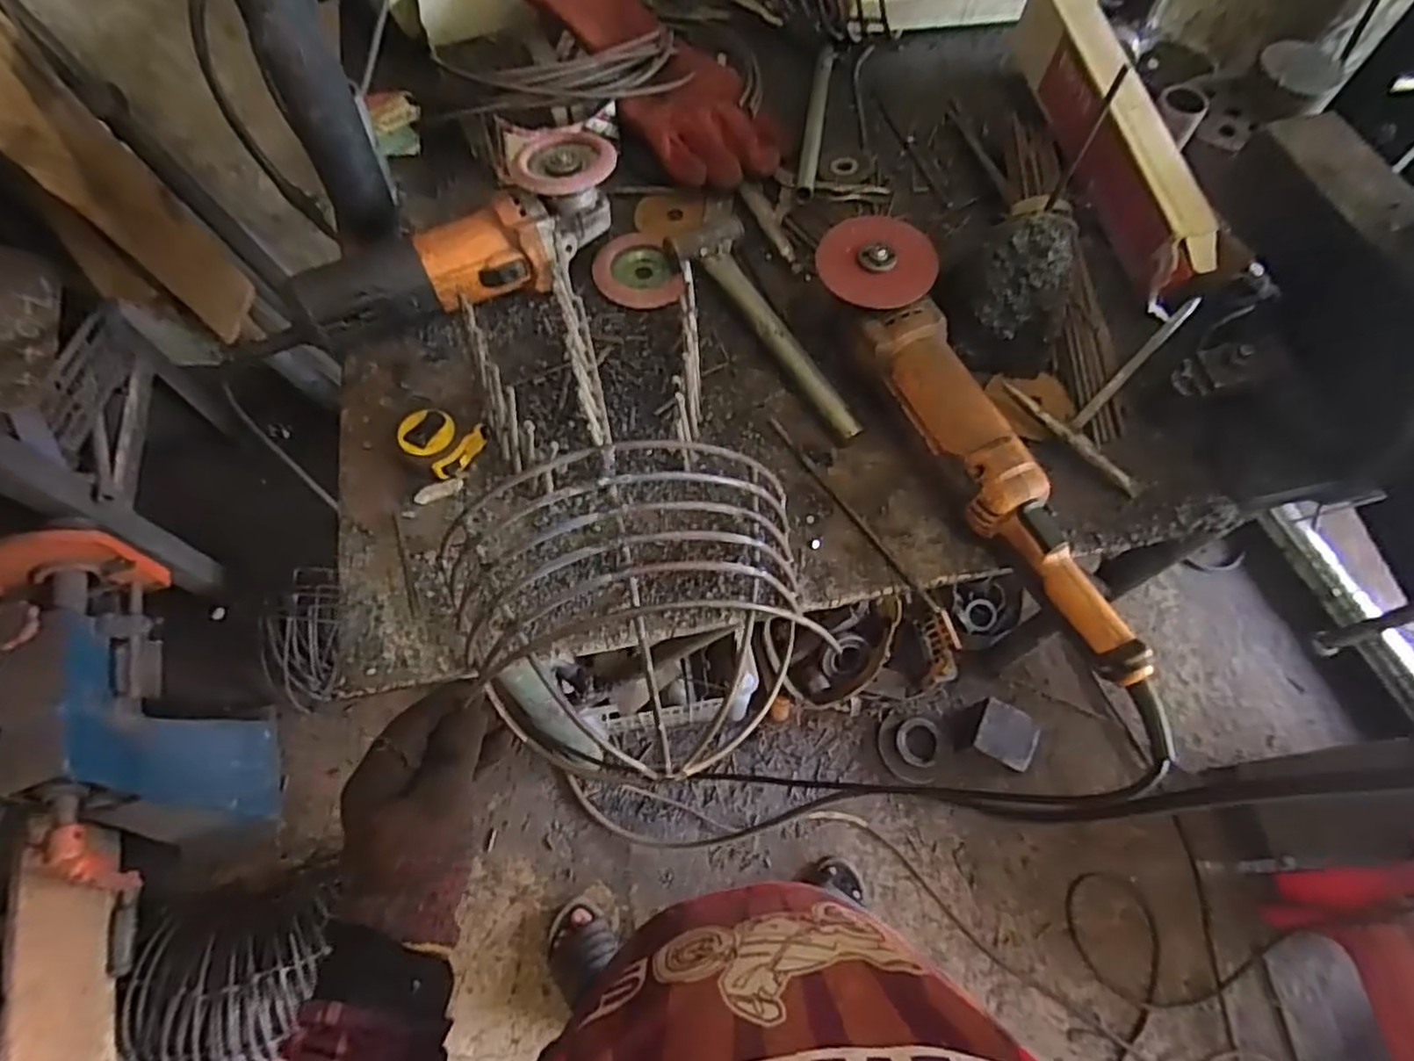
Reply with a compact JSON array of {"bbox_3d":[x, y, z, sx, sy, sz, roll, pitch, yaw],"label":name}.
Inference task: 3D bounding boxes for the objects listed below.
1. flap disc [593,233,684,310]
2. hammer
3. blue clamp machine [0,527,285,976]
[{"bbox_3d":[-0.063,-0.236,0.638,0.075,0.021,0.077,0,66,-1],"label":"flap disc"},{"bbox_3d":[0.043,-0.166,0.591,0.068,0.035,0.233,-22,68,-10],"label":"hammer"},{"bbox_3d":[-0.871,0.327,1.083,0.202,0.436,0.549,-14,67,-7],"label":"blue clamp machine"}]

